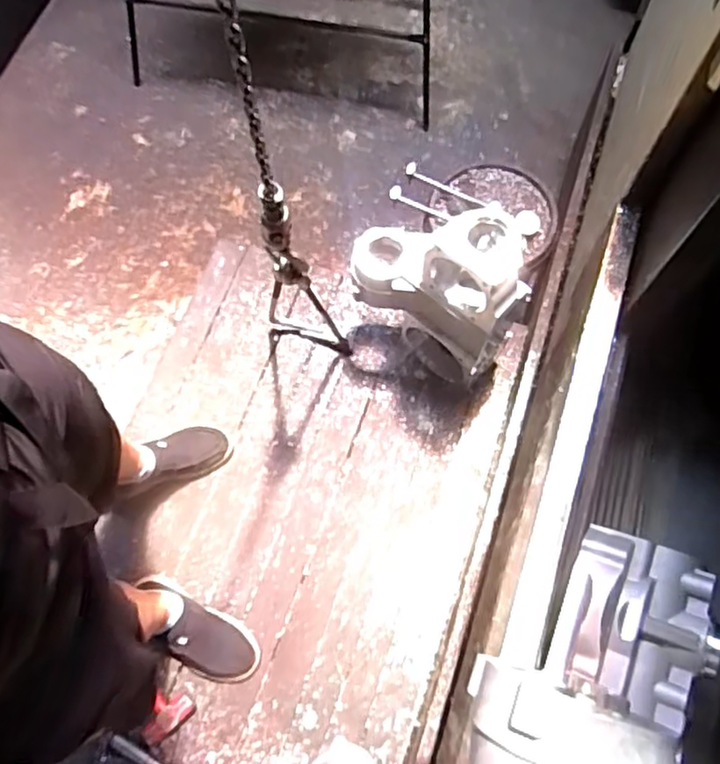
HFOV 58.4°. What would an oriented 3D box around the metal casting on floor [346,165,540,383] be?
[{"bbox_3d":[0.144,-0.182,1.288,0.323,0.456,0.167,30,73,11],"label":"metal casting on floor"}]

